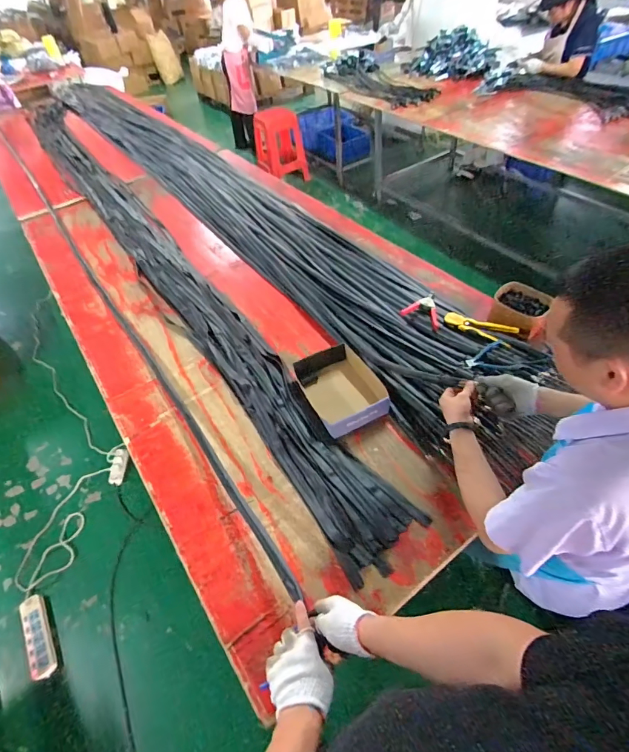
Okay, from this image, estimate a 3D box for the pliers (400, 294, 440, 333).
[{"bbox_3d":[0.331,-0.209,1.263,0.117,0.026,0.155,5,50,11],"label":"pliers"}]

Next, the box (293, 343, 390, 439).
[{"bbox_3d":[0.079,0.036,1.154,0.208,0.070,0.276,-24,51,-14],"label":"box"}]

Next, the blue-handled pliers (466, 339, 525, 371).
[{"bbox_3d":[0.464,-0.039,1.071,0.122,0.025,0.101,-19,49,6],"label":"blue-handled pliers"}]

